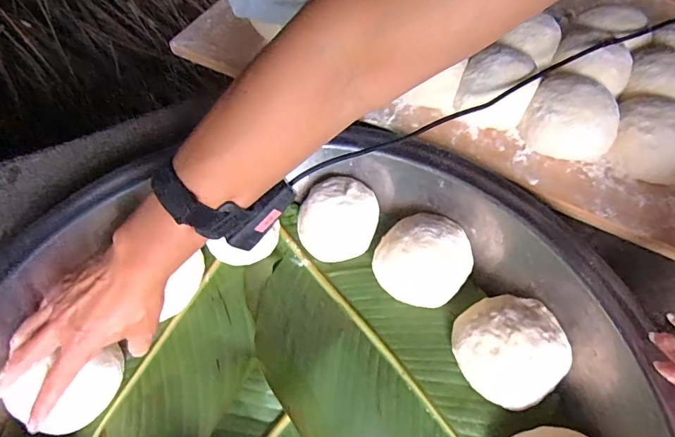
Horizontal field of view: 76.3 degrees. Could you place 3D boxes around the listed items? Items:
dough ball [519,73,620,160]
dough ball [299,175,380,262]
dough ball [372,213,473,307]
[{"bbox_3d":[0.237,-0.102,0.434,0.085,0.057,0.079,-1,59,2],"label":"dough ball"},{"bbox_3d":[0.003,-0.002,0.468,0.089,0.054,0.077,-40,64,-21],"label":"dough ball"},{"bbox_3d":[0.089,0.042,0.447,0.097,0.053,0.088,-34,62,-18],"label":"dough ball"}]

